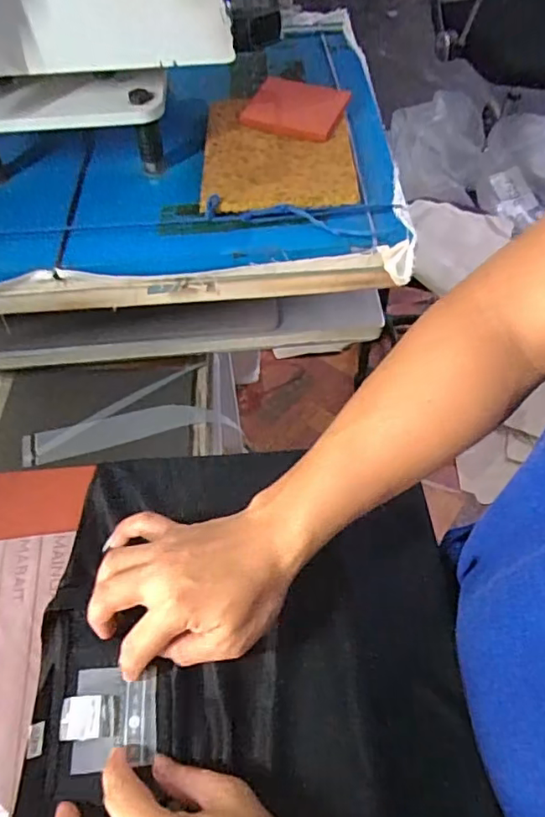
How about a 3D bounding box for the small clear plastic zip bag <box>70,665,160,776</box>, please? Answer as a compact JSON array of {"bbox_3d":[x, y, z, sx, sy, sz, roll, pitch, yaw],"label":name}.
[{"bbox_3d":[-0.106,0.208,0.383,0.054,0.007,0.061,-5,56,-1],"label":"small clear plastic zip bag"}]

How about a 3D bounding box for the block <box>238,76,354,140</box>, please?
[{"bbox_3d":[0.021,-0.298,0.555,0.097,0.013,0.078,17,59,13],"label":"block"}]

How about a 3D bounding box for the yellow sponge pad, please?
[{"bbox_3d":[0.005,-0.240,0.530,0.135,0.013,0.163,-2,56,1],"label":"yellow sponge pad"}]

